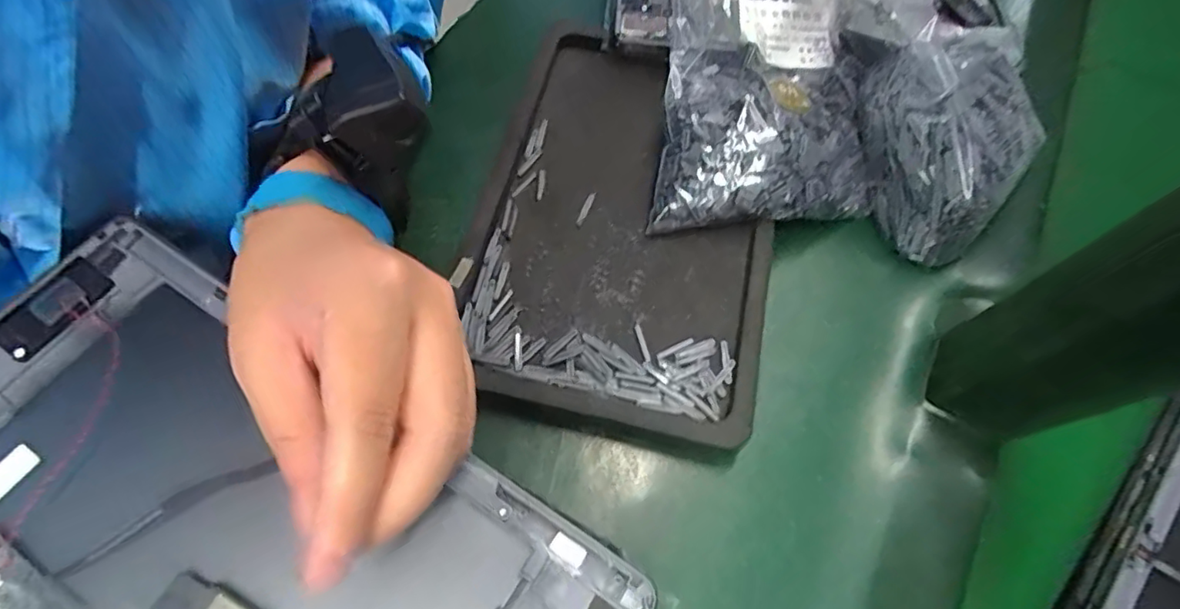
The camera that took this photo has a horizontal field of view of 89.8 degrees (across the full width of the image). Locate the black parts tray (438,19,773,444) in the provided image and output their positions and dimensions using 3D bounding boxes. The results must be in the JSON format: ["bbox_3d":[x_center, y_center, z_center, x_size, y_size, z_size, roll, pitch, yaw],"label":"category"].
[{"bbox_3d":[0.020,-0.052,0.320,0.159,0.016,0.230,14,65,5],"label":"black parts tray"}]

